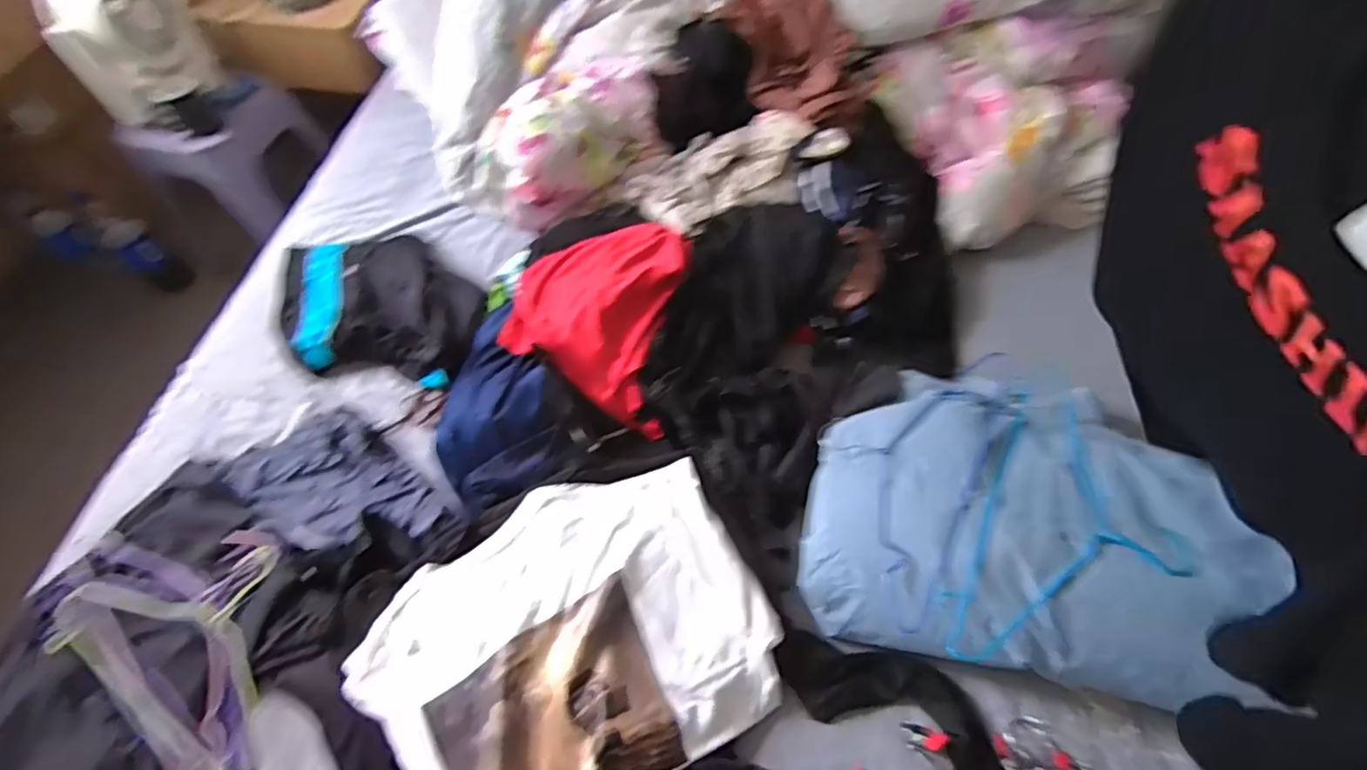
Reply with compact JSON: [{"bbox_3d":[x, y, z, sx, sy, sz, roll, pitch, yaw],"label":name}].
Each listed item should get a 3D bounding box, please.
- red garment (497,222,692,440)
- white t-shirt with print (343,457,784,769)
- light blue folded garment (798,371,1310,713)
[{"bbox_3d":[-0.138,-0.122,0.976,0.269,0.101,0.348,11,61,8],"label":"red garment"},{"bbox_3d":[-0.142,0.334,0.756,0.489,0.070,0.376,-28,63,-14],"label":"white t-shirt with print"},{"bbox_3d":[0.427,0.159,0.789,0.499,0.134,0.407,11,61,8],"label":"light blue folded garment"}]

